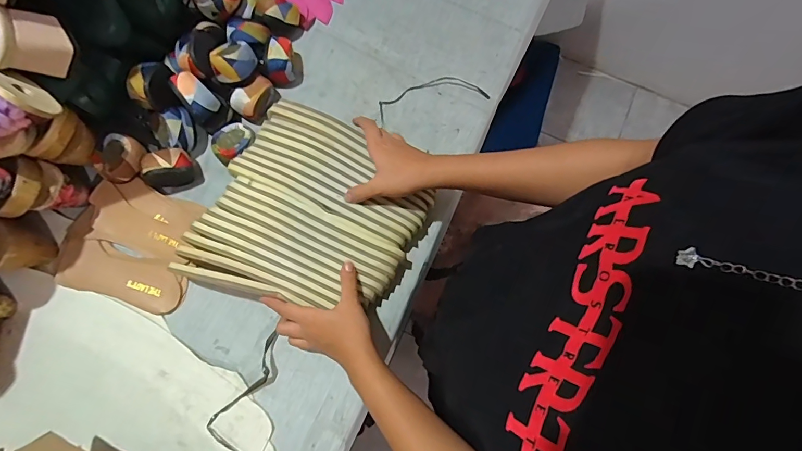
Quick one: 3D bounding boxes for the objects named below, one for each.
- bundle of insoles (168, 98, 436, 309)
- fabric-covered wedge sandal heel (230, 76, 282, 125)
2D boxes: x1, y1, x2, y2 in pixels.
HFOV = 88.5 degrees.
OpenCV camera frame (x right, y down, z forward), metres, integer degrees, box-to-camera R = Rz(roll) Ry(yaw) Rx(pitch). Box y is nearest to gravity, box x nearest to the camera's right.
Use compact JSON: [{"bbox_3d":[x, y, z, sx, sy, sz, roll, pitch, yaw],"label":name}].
[{"bbox_3d":[-0.106,-0.003,0.509,0.234,0.058,0.239,27,78,6],"label":"bundle of insoles"},{"bbox_3d":[-0.207,-0.181,0.590,0.036,0.051,0.065,42,80,9],"label":"fabric-covered wedge sandal heel"}]

